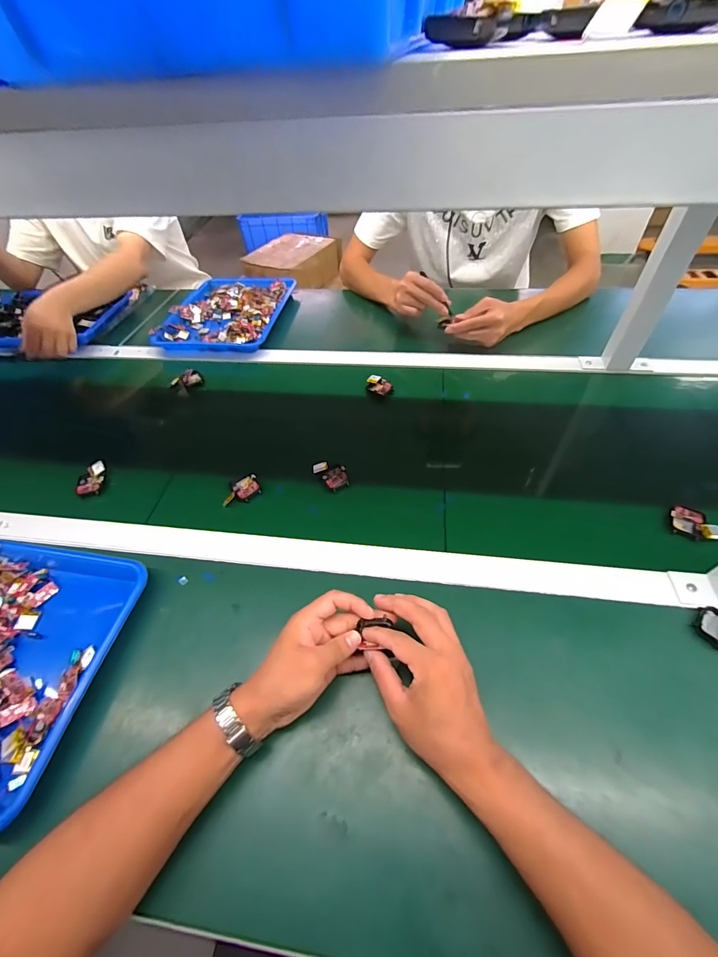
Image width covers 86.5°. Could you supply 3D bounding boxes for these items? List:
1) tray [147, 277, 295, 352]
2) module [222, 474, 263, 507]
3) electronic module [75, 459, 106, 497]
[{"bbox_3d":[-0.294,-0.381,0.882,0.236,0.046,0.302,4,50,8],"label":"tray"},{"bbox_3d":[-0.170,0.019,0.550,0.055,0.017,0.036,-22,52,-13],"label":"module"},{"bbox_3d":[-0.405,-0.001,0.578,0.028,0.025,0.053,-2,50,4],"label":"electronic module"}]

